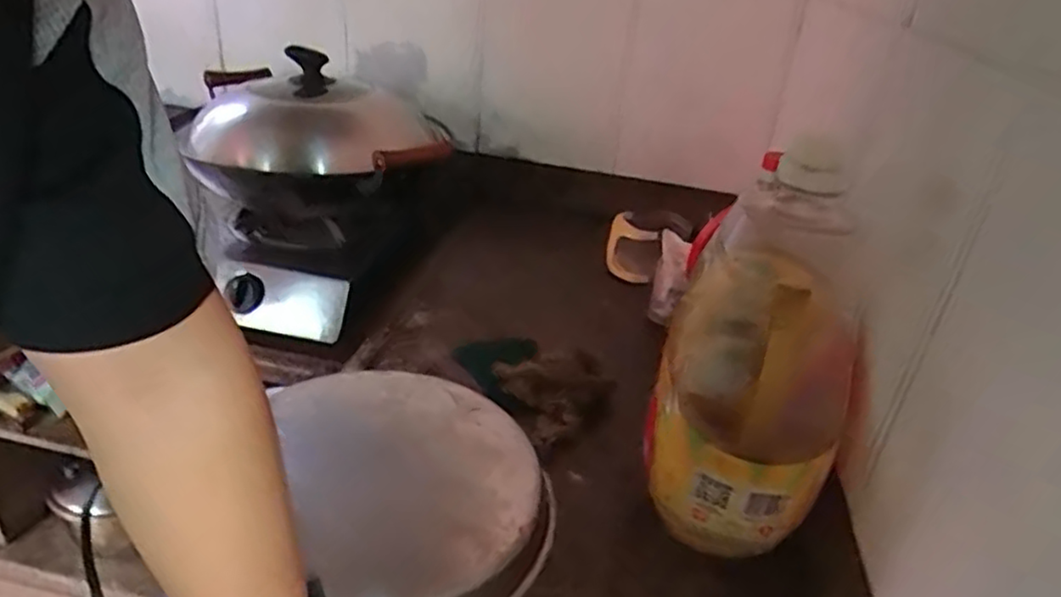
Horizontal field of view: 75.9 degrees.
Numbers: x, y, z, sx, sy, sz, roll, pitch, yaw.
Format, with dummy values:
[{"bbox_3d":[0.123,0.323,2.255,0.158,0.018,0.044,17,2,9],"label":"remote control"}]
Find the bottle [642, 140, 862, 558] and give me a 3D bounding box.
[{"bbox_3d":[0.170,0.047,0.508,0.136,0.289,0.107,15,29,15],"label":"bottle"}]

